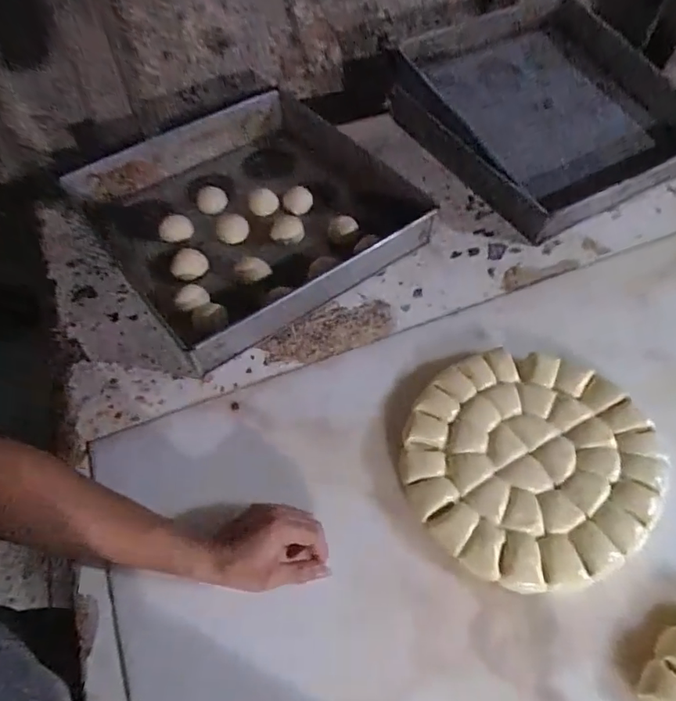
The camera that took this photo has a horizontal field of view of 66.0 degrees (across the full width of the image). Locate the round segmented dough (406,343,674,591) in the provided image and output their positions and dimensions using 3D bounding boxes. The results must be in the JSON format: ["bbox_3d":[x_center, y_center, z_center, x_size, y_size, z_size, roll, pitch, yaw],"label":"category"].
[{"bbox_3d":[0.212,0.117,0.576,0.272,0.028,0.249,-2,53,2],"label":"round segmented dough"}]

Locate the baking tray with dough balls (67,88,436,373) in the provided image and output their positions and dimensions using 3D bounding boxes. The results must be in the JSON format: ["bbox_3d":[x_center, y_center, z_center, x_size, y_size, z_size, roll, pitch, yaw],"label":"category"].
[{"bbox_3d":[-0.132,-0.218,0.805,0.412,0.096,0.427,-33,58,-19],"label":"baking tray with dough balls"}]

